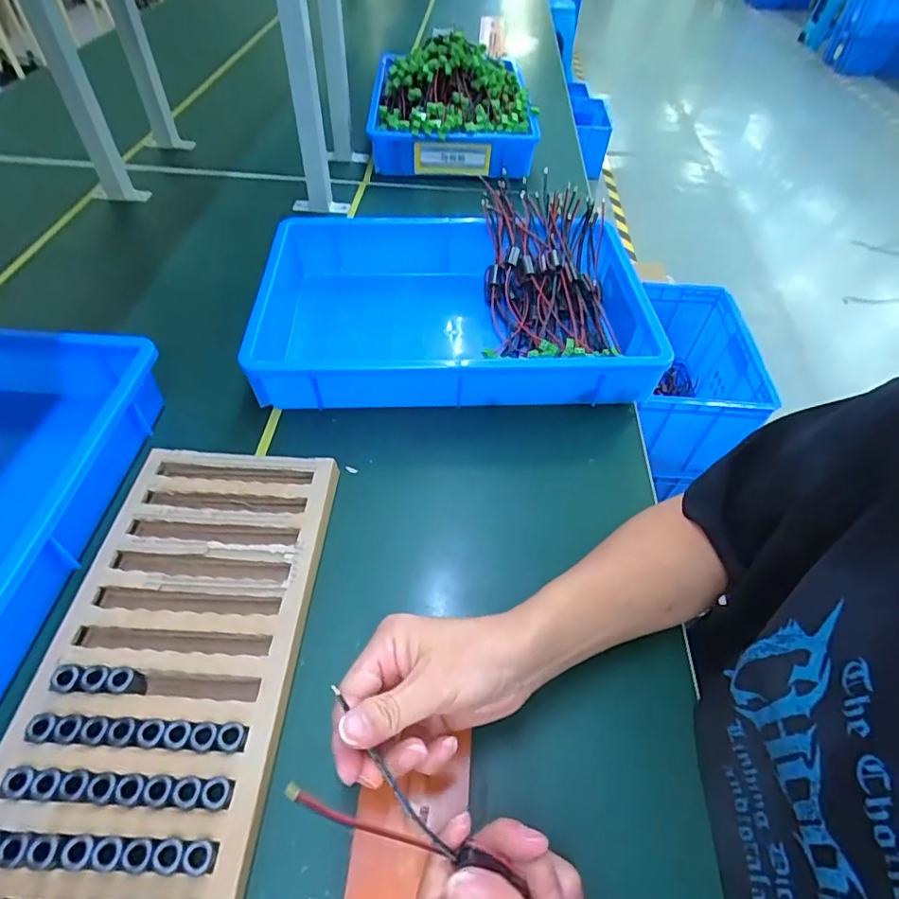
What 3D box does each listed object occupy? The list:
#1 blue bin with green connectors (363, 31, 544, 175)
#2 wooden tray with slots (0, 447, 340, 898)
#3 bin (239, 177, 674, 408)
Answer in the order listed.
[{"bbox_3d":[0.003,-0.557,0.869,0.264,0.142,0.192,-4,50,-6],"label":"blue bin with green connectors"},{"bbox_3d":[-0.203,0.147,0.403,0.178,0.026,0.358,4,50,0],"label":"wooden tray with slots"},{"bbox_3d":[0.005,-0.177,0.637,0.425,0.113,0.289,-1,50,-4],"label":"bin"}]

